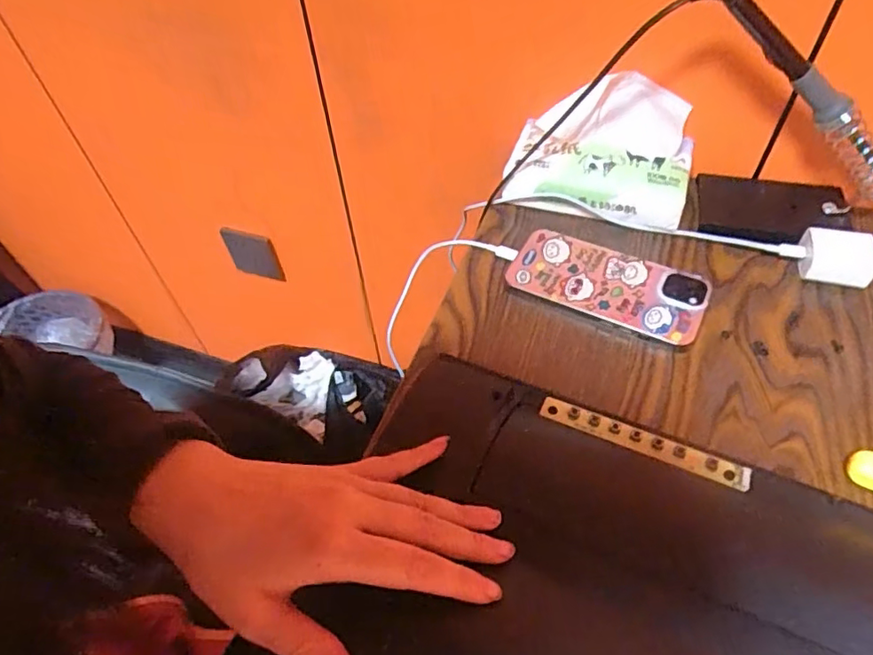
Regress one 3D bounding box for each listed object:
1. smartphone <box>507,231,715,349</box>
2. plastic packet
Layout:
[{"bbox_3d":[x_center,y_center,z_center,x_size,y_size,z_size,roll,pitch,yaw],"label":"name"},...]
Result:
[{"bbox_3d":[0.129,-0.035,0.428,0.144,0.009,0.067,22,56,19],"label":"smartphone"},{"bbox_3d":[0.136,-0.149,0.473,0.146,0.085,0.086,9,52,10],"label":"plastic packet"}]

